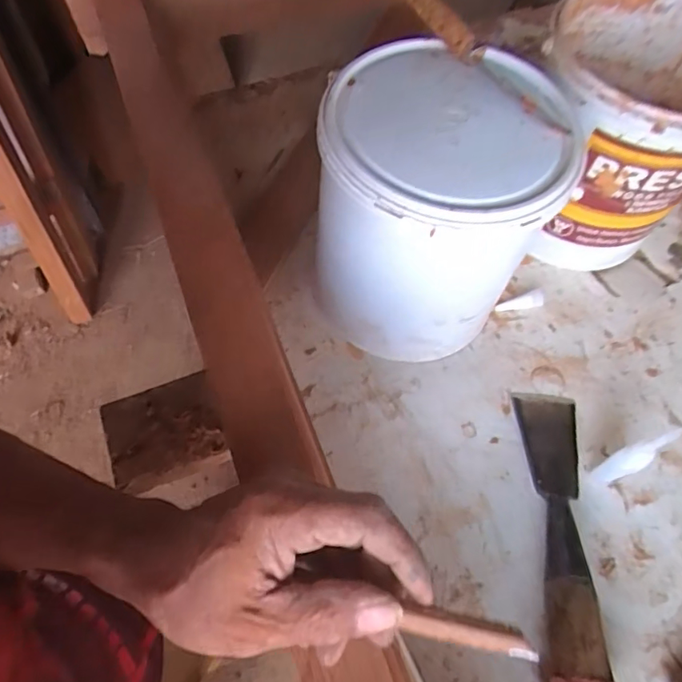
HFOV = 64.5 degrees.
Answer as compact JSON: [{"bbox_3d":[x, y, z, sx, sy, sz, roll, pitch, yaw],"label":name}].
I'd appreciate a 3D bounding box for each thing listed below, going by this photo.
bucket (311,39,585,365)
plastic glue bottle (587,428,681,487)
[{"bbox_3d":[0.068,-0.101,0.445,0.163,0.200,0.164,2,62,-3],"label":"bucket"},{"bbox_3d":[0.222,0.090,0.413,0.010,0.098,0.017,-18,67,-34],"label":"plastic glue bottle"}]

